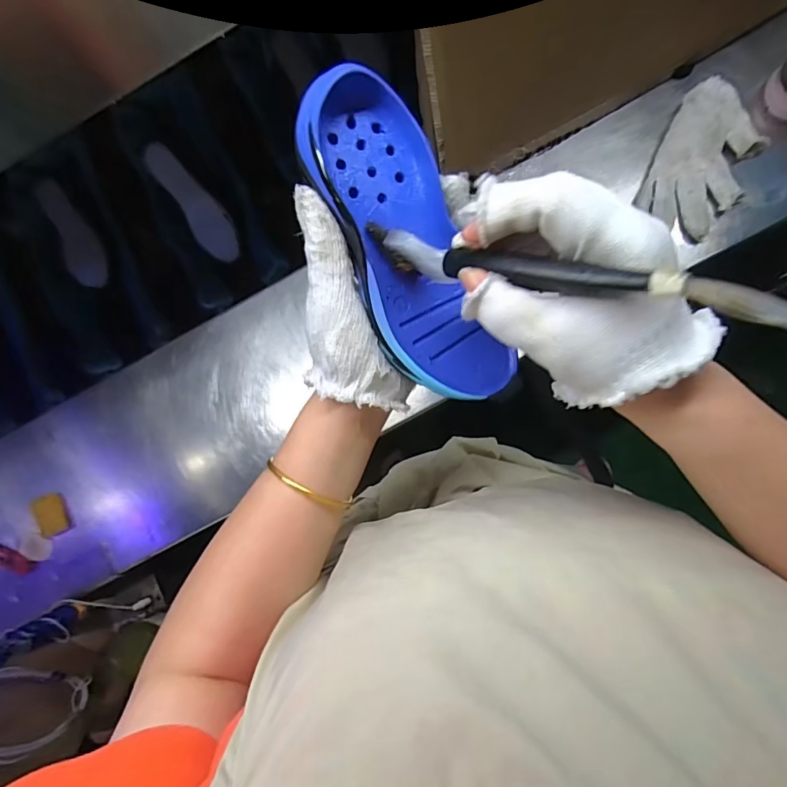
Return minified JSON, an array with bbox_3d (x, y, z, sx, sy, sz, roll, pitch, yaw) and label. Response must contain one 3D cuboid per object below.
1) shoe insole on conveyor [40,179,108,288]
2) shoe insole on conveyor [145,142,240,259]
[{"bbox_3d":[-0.452,-0.227,0.688,0.056,0.006,0.159,-18,91,1],"label":"shoe insole on conveyor"},{"bbox_3d":[-0.271,-0.261,0.668,0.050,0.006,0.165,-41,120,-20],"label":"shoe insole on conveyor"}]

